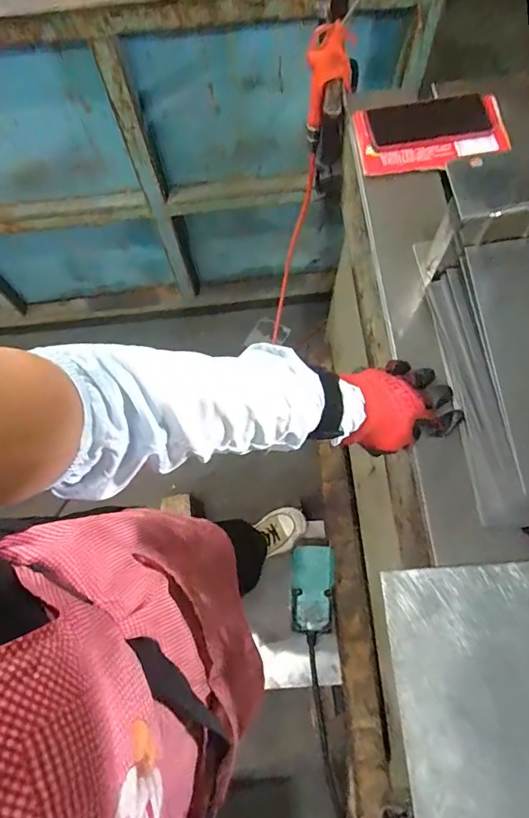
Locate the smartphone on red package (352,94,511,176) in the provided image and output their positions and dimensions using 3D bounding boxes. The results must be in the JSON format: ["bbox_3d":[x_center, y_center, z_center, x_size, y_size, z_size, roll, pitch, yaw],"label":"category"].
[{"bbox_3d":[0.226,-0.376,0.652,0.201,0.029,0.125,-10,69,-1],"label":"smartphone on red package"}]

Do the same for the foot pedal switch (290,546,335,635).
[{"bbox_3d":[0.116,0.439,1.143,0.102,0.114,0.201,1,69,3],"label":"foot pedal switch"}]

